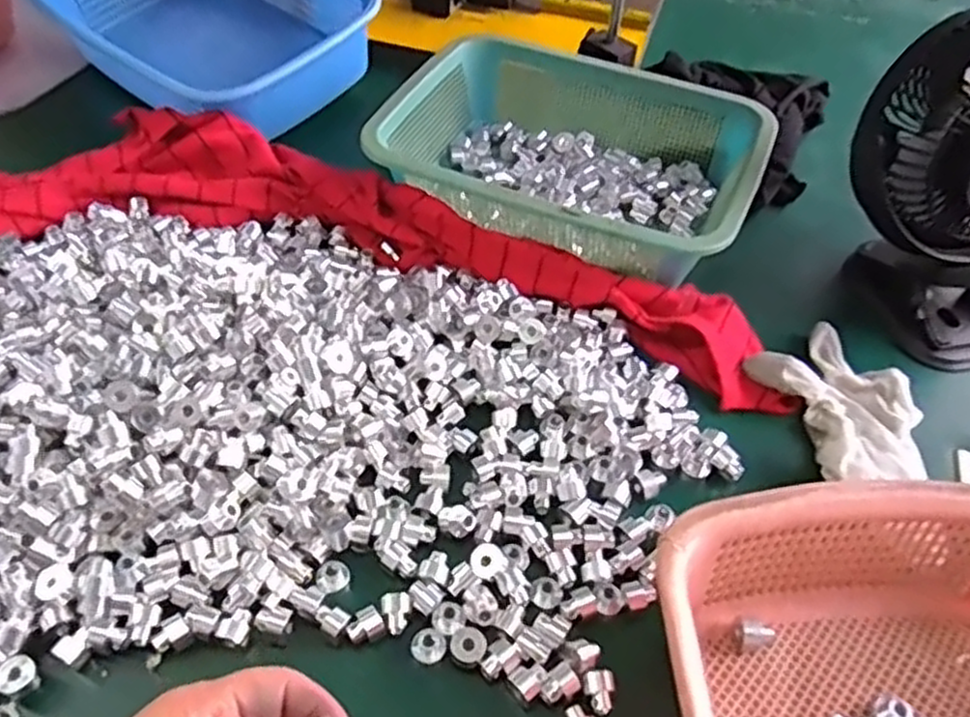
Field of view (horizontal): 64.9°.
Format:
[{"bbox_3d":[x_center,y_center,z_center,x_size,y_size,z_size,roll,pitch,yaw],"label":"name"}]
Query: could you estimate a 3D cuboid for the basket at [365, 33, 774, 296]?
[{"bbox_3d":[0.067,-0.157,0.588,0.271,0.069,0.208,24,52,15],"label":"basket"}]

